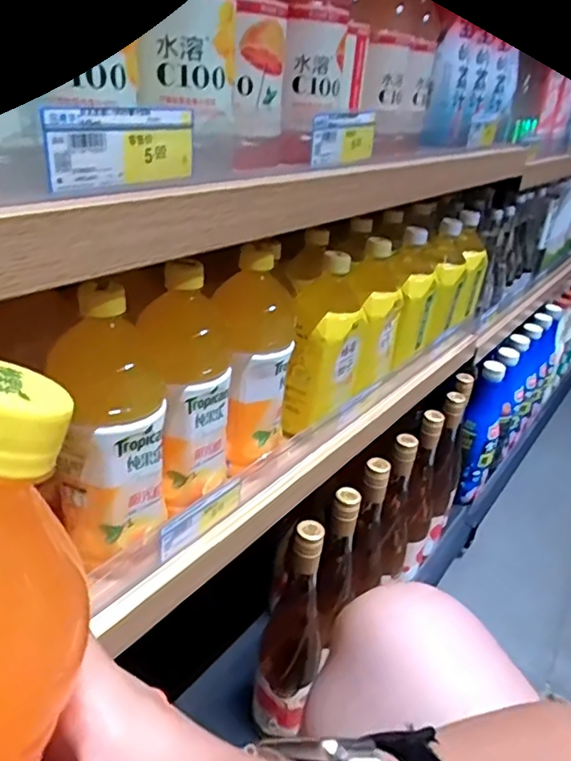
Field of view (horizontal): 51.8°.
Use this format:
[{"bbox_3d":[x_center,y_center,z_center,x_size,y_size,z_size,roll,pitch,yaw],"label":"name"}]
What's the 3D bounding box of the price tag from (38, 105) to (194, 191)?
[{"bbox_3d":[-0.085,-0.125,0.314,0.004,0.038,0.095,21,31,31],"label":"price tag"}]

